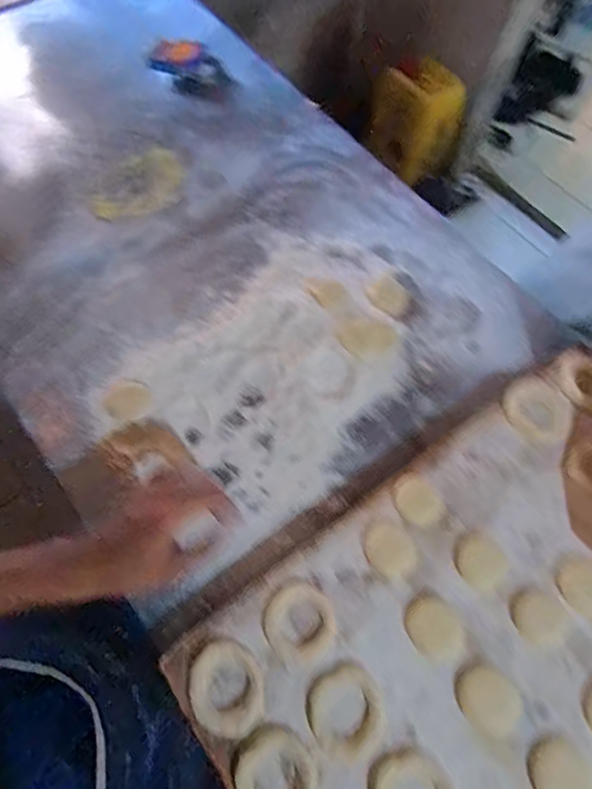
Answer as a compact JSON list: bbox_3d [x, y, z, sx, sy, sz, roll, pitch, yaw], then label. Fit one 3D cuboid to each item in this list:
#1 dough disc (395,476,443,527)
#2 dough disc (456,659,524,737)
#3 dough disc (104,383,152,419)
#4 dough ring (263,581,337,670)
[{"bbox_3d":[0.130,0.113,0.495,0.044,0.004,0.047,-37,71,-16],"label":"dough disc"},{"bbox_3d":[0.174,0.275,0.425,0.049,0.004,0.055,-39,72,-17],"label":"dough disc"},{"bbox_3d":[-0.202,0.007,0.568,0.052,0.004,0.045,-3,66,-2],"label":"dough disc"},{"bbox_3d":[0.003,0.215,0.443,0.064,0.005,0.063,0,66,-1],"label":"dough ring"}]

